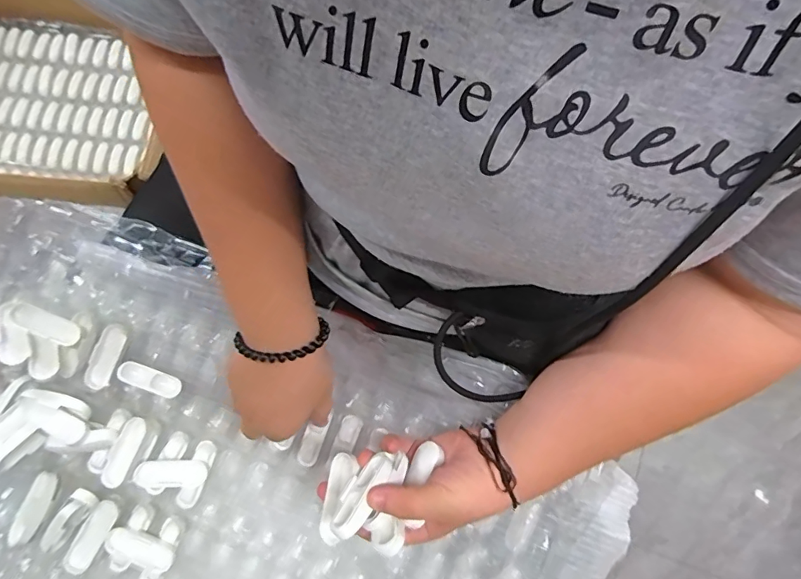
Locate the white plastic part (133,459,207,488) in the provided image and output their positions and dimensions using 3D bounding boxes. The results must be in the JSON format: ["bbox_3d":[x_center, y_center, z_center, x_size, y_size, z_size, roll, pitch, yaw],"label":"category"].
[{"bbox_3d":[-0.223,0.180,0.468,0.068,0.007,0.025,-1,78,0],"label":"white plastic part"}]

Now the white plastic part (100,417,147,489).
[{"bbox_3d":[-0.264,0.156,0.460,0.022,0.010,0.064,17,78,3],"label":"white plastic part"}]

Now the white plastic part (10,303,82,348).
[{"bbox_3d":[-0.339,0.033,0.459,0.064,0.012,0.024,21,78,4],"label":"white plastic part"}]

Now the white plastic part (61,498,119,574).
[{"bbox_3d":[-0.288,0.232,0.447,0.023,0.010,0.071,28,79,6],"label":"white plastic part"}]

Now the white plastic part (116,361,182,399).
[{"bbox_3d":[-0.251,0.090,0.480,0.059,0.014,0.021,20,78,4],"label":"white plastic part"}]

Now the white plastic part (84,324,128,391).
[{"bbox_3d":[-0.292,0.067,0.475,0.024,0.004,0.067,23,90,-10],"label":"white plastic part"}]

